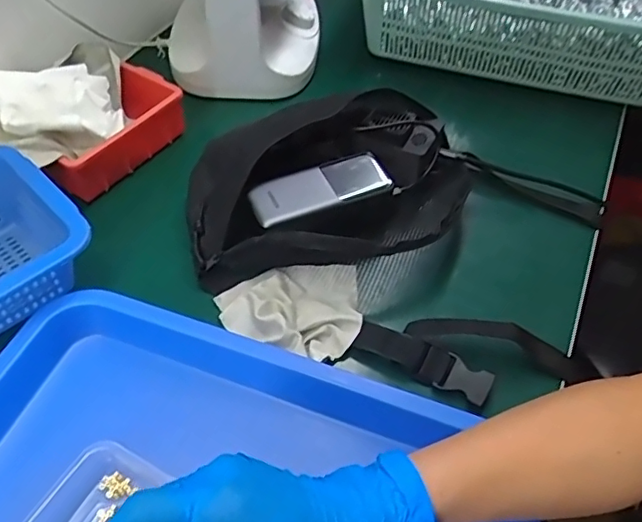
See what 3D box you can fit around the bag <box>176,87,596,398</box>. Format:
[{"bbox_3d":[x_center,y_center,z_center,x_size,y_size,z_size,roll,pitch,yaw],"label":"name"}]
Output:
[{"bbox_3d":[0.064,-0.045,0.519,0.364,0.074,0.265,19,52,13],"label":"bag"}]

